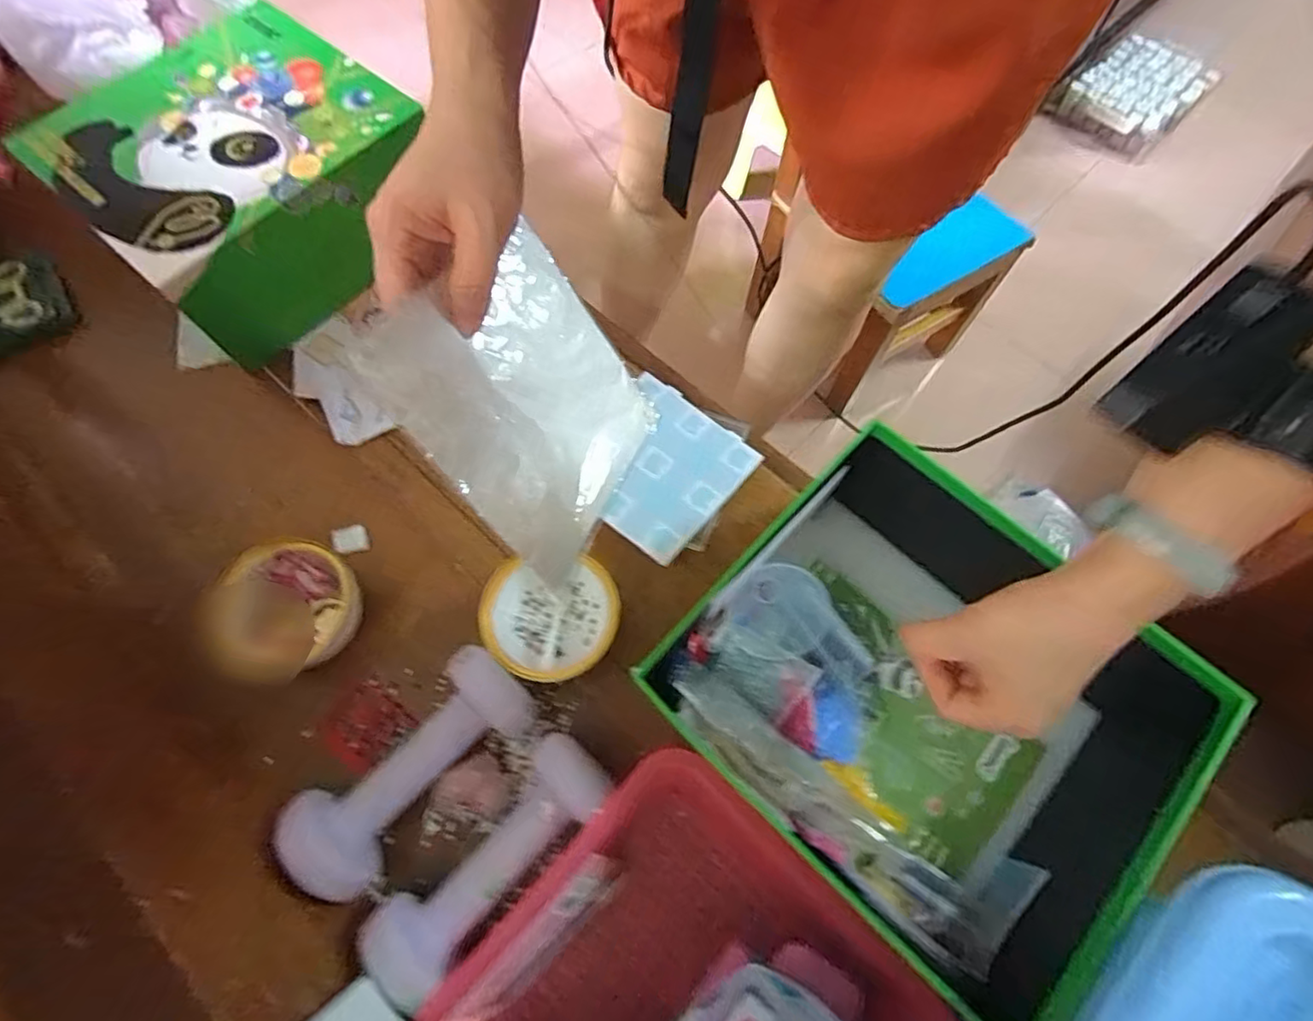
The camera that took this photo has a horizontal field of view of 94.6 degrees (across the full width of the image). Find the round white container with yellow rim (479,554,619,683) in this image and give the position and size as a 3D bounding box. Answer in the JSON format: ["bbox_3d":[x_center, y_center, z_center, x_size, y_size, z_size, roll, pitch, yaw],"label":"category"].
[{"bbox_3d":[-0.082,0.088,0.483,0.099,0.064,0.099,1,65,-2],"label":"round white container with yellow rim"}]

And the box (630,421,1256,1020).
[{"bbox_3d":[0.176,0.131,0.422,0.283,0.113,0.248,42,71,16],"label":"box"}]

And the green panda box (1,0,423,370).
[{"bbox_3d":[-0.399,-0.321,0.599,0.252,0.134,0.272,37,69,14],"label":"green panda box"}]

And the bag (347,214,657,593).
[{"bbox_3d":[-0.065,-0.057,0.326,0.013,0.146,0.147,-10,38,37],"label":"bag"}]

